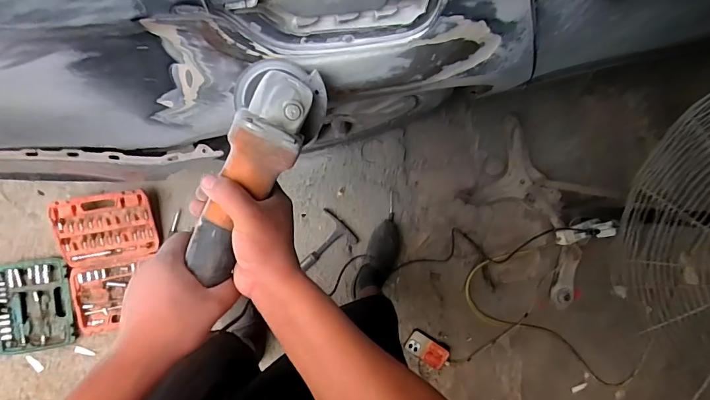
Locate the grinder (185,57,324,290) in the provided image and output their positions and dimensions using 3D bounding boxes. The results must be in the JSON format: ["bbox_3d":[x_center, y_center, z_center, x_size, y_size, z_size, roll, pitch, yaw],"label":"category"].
[{"bbox_3d":[-0.108,-0.042,0.420,0.098,0.081,0.248,23,76,-8],"label":"grinder"}]

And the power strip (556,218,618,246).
[{"bbox_3d":[0.771,0.110,1.343,0.183,0.046,0.068,-18,92,28],"label":"power strip"}]

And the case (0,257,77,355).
[{"bbox_3d":[-0.996,0.307,1.107,0.389,0.035,0.249,-7,91,-13],"label":"case"}]

